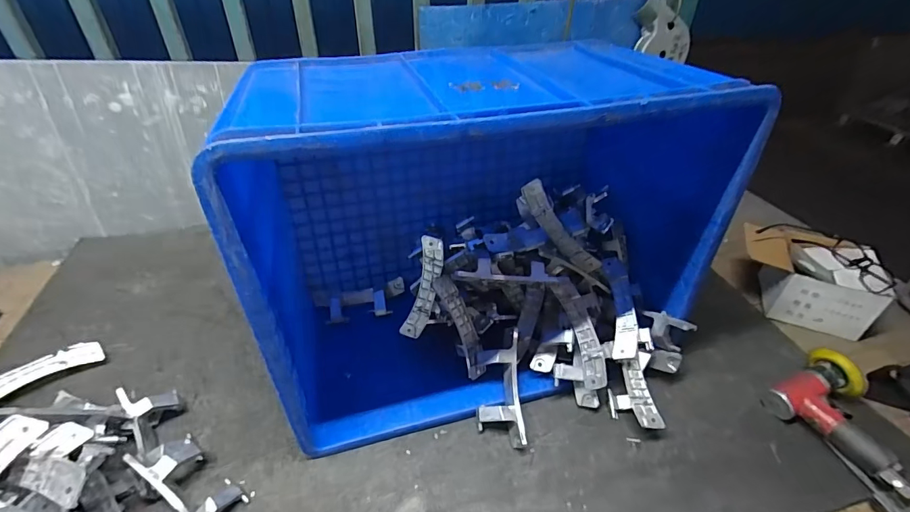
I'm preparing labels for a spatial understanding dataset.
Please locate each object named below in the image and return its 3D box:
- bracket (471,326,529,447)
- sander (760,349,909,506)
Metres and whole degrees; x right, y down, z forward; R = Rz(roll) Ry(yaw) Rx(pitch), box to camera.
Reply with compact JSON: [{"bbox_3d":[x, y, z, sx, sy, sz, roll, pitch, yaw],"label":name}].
[{"bbox_3d":[0.056,0.175,0.573,0.060,0.035,0.146,-2,67,-3],"label":"bracket"},{"bbox_3d":[0.510,0.219,0.527,0.109,0.064,0.209,-16,40,-20],"label":"sander"}]

